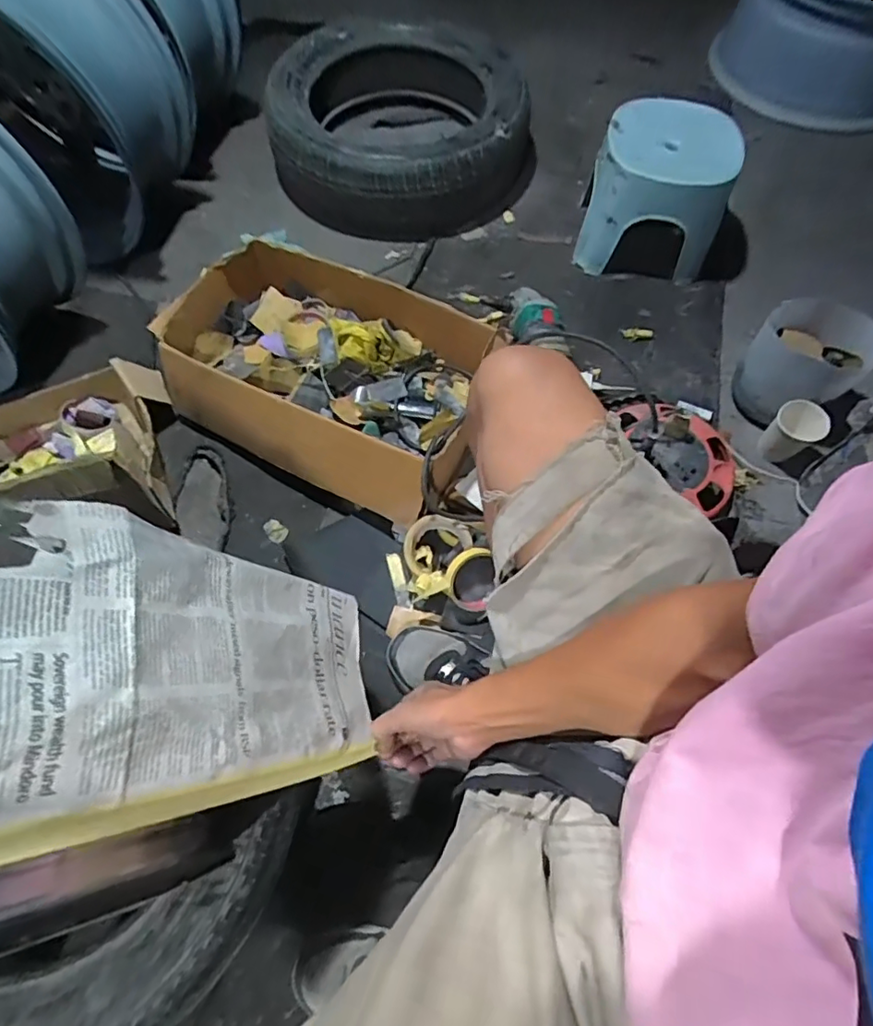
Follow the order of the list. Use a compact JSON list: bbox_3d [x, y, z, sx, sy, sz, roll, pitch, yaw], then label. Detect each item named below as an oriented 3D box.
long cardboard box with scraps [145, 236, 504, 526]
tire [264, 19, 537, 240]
[{"bbox_3d":[-0.172,-0.216,0.900,0.477,0.143,0.315,26,67,11],"label":"long cardboard box with scraps"},{"bbox_3d":[-0.075,-0.761,1.137,0.495,0.189,0.469,0,65,-1],"label":"tire"}]

